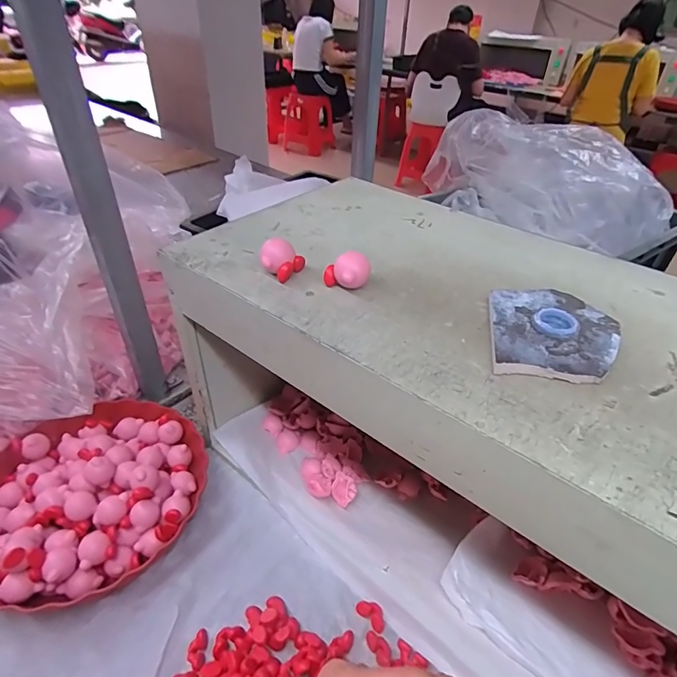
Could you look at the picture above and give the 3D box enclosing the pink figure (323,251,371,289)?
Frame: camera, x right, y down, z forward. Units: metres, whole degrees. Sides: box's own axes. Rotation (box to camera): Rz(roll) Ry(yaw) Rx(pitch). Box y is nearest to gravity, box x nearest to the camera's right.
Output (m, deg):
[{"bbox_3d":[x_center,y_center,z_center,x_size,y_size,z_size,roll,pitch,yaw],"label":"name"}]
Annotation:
[{"bbox_3d":[0.008,-0.054,0.350,0.026,0.028,0.029,-26,47,-32],"label":"pink figure"}]

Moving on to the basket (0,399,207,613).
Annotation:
[{"bbox_3d":[-0.269,0.166,0.479,0.220,0.070,0.237,2,38,-2],"label":"basket"}]

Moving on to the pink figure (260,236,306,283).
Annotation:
[{"bbox_3d":[-0.048,-0.066,0.365,0.027,0.026,0.029,17,40,17],"label":"pink figure"}]

